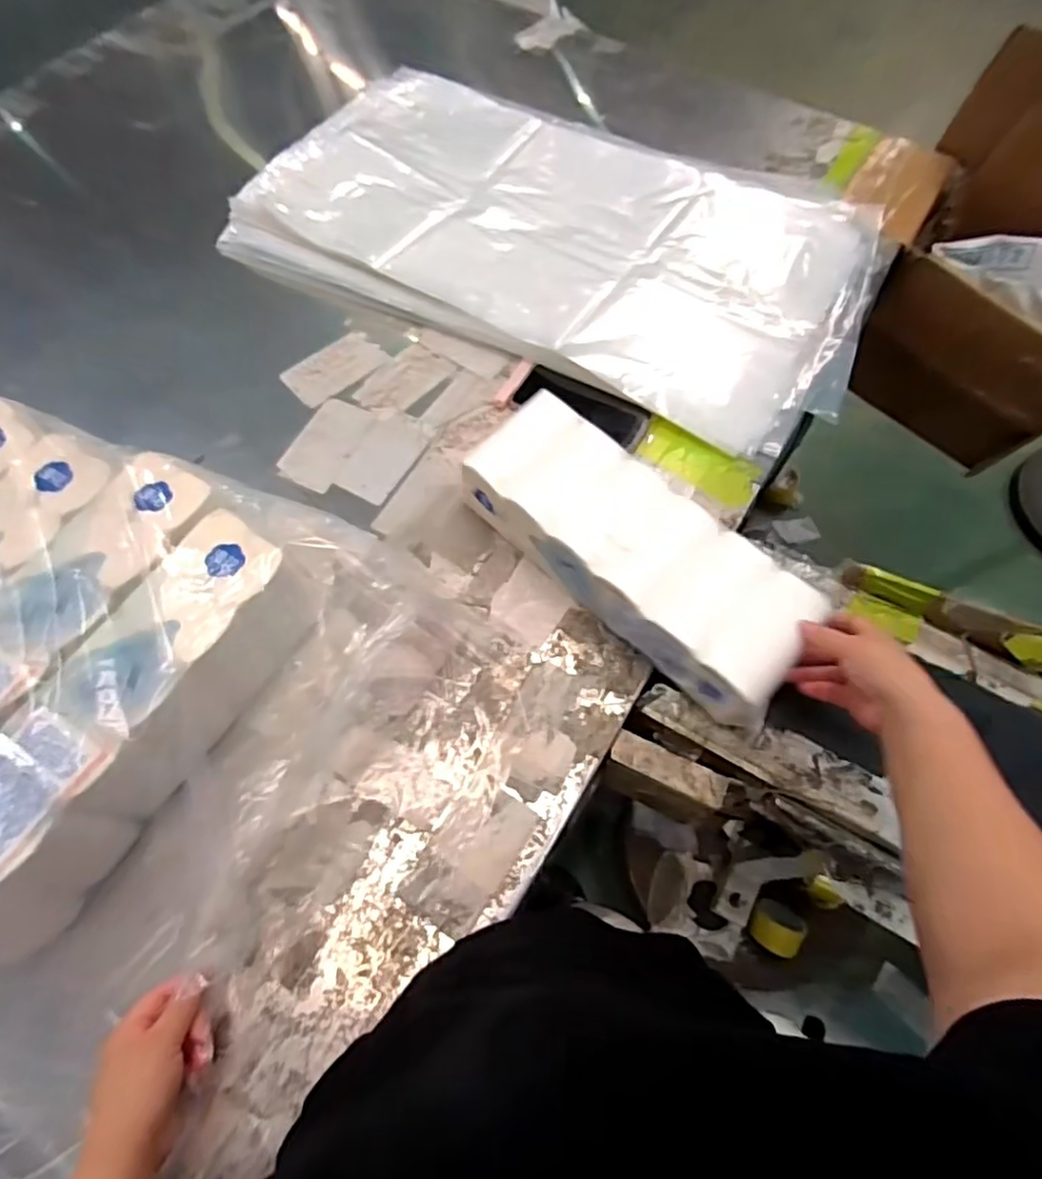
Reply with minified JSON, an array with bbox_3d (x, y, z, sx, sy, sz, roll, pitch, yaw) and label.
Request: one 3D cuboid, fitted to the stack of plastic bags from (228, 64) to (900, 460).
[{"bbox_3d":[0.053,-0.506,0.922,0.862,0.040,0.489,23,66,9],"label":"stack of plastic bags"}]

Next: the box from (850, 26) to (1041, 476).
[{"bbox_3d":[0.765,-0.476,1.001,0.382,0.430,0.308,32,68,13],"label":"box"}]

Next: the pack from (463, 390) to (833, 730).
[{"bbox_3d":[0.113,-0.036,0.663,0.135,0.093,0.366,-41,71,-16],"label":"pack"}]

